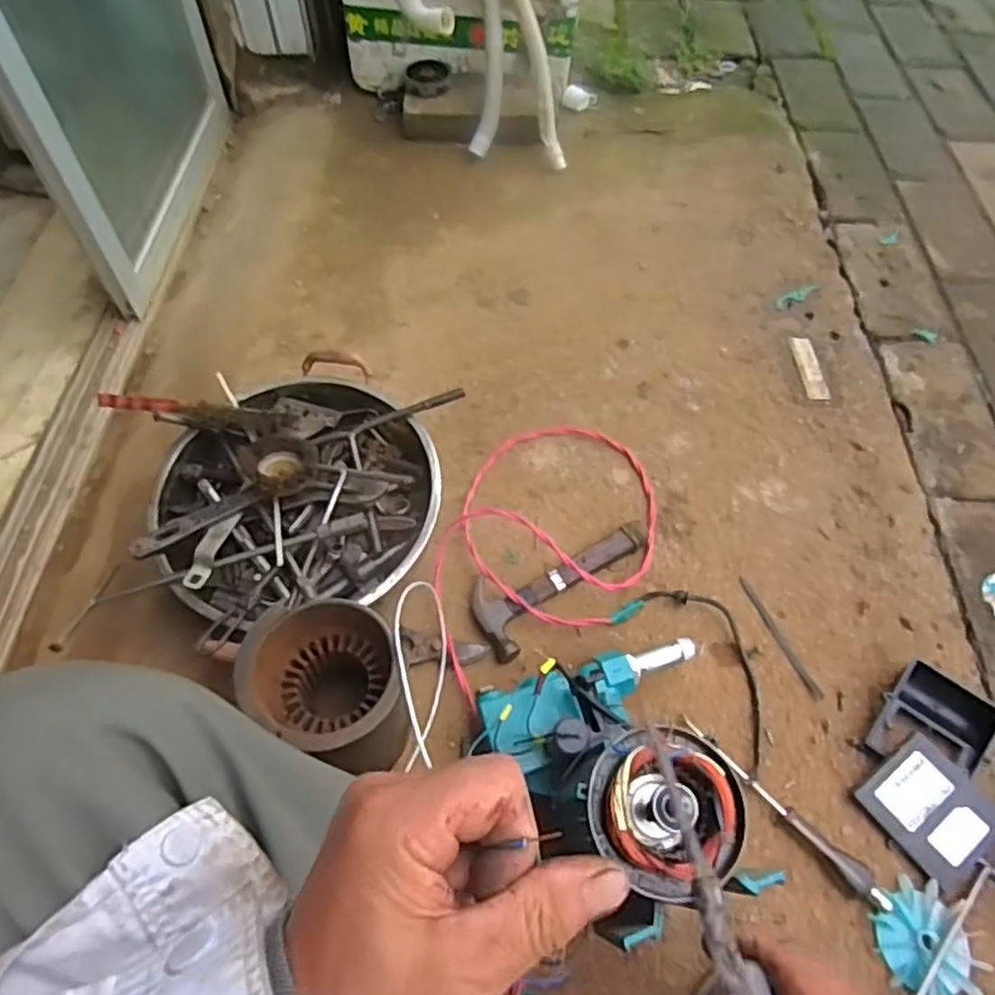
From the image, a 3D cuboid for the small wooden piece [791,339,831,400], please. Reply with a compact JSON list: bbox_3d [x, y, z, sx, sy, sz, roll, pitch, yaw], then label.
[{"bbox_3d":[0.478,-0.198,1.093,0.034,0.004,0.125,1,57,-3],"label":"small wooden piece"}]

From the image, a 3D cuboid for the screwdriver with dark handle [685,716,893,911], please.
[{"bbox_3d":[0.292,0.316,0.731,0.026,0.022,0.239,-39,67,-24],"label":"screwdriver with dark handle"}]

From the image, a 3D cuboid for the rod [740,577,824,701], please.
[{"bbox_3d":[0.334,0.165,0.848,0.011,0.005,0.161,-17,60,-14],"label":"rod"}]

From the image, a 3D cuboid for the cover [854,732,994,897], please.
[{"bbox_3d":[0.445,0.320,0.732,0.107,0.020,0.117,-38,69,-13],"label":"cover"}]

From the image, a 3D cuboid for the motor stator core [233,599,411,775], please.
[{"bbox_3d":[-0.157,0.195,0.692,0.131,0.176,0.141,2,57,-3],"label":"motor stator core"}]

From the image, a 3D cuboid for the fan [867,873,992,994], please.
[{"bbox_3d":[0.409,0.421,0.676,0.099,0.015,0.104,-4,57,-6],"label":"fan"}]

